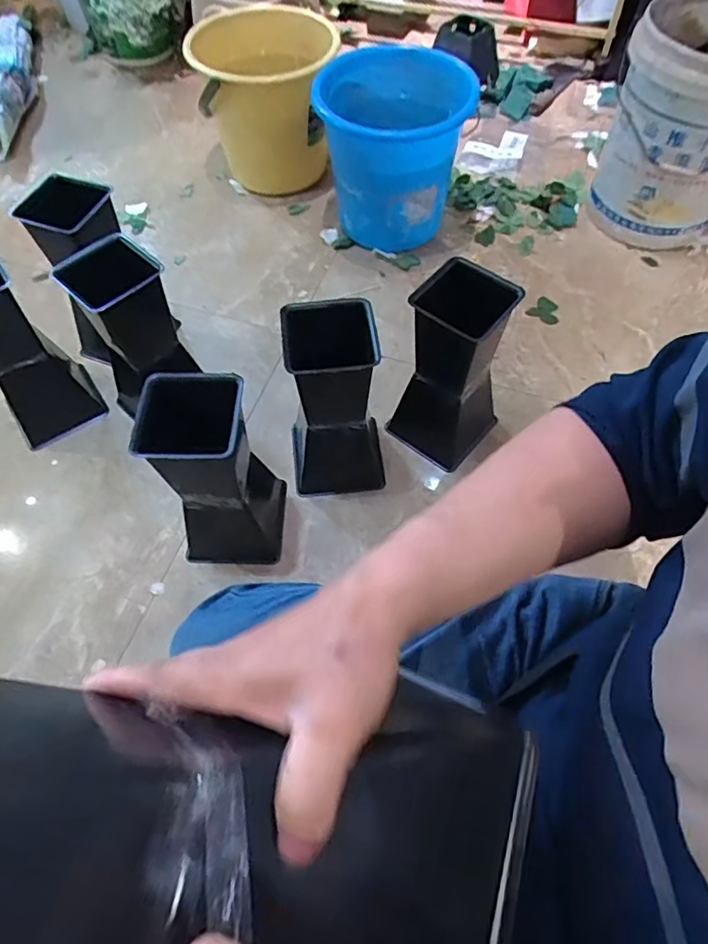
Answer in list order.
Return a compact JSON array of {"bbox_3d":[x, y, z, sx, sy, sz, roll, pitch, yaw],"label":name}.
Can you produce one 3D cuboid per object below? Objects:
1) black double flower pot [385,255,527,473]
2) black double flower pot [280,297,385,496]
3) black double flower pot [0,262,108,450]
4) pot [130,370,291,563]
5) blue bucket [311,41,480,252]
[{"bbox_3d":[0.152,-0.153,0.862,0.135,0.298,0.133,35,66,19],"label":"black double flower pot"},{"bbox_3d":[-0.028,-0.095,0.830,0.144,0.297,0.135,-7,60,-4],"label":"black double flower pot"},{"bbox_3d":[-0.539,-0.190,0.893,0.141,0.295,0.130,-32,65,-17],"label":"black double flower pot"},{"bbox_3d":[-0.188,0.010,0.772,0.128,0.295,0.128,3,60,2],"label":"pot"},{"bbox_3d":[0.070,-0.668,1.143,0.293,0.273,0.309,0,60,0],"label":"blue bucket"}]

